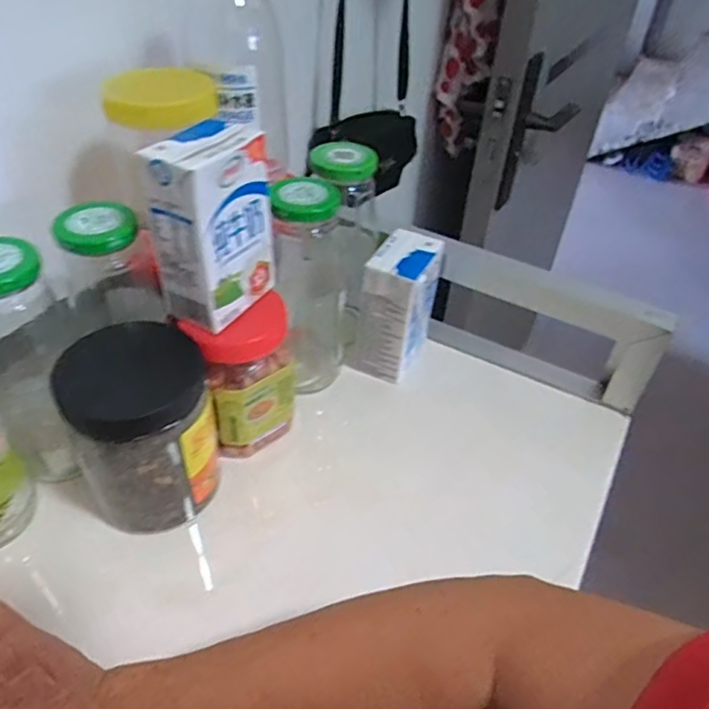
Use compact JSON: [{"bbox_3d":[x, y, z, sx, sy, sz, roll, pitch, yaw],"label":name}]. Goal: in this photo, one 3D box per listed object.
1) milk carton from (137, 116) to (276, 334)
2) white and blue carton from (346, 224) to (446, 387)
[{"bbox_3d":[-0.085,-0.077,0.360,0.040,0.104,0.068,23,45,19],"label":"milk carton"},{"bbox_3d":[0.032,-0.039,0.486,0.053,0.101,0.071,19,44,16],"label":"white and blue carton"}]

